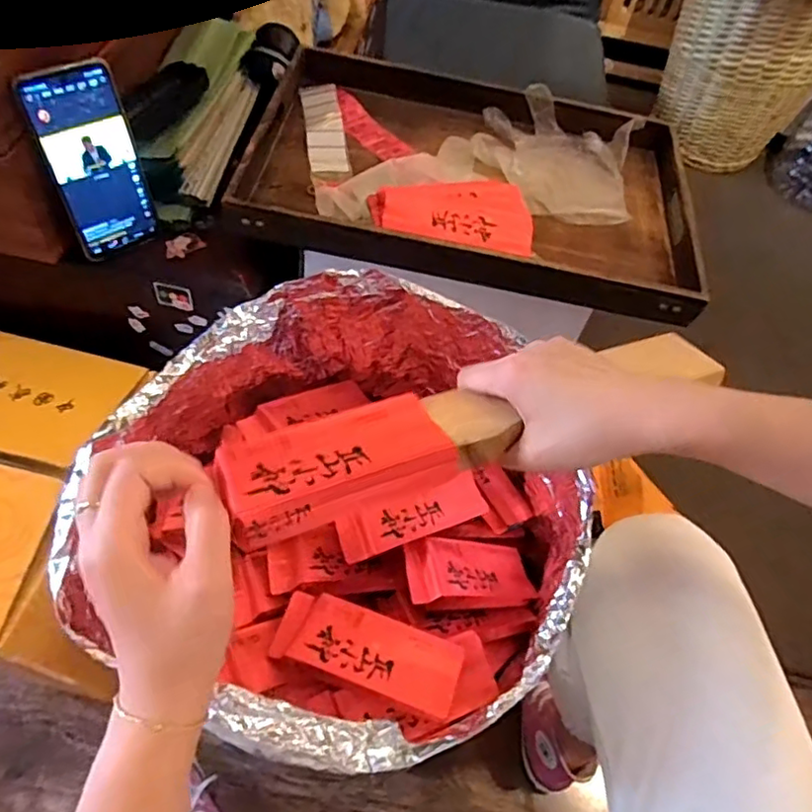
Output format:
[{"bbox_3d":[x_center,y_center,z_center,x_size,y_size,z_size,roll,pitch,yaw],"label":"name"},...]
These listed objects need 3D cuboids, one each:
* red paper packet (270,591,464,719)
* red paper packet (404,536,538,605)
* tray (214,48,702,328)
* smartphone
[{"bbox_3d":[-0.028,0.178,0.443,0.136,0.015,0.052,19,56,5],"label":"red paper packet"},{"bbox_3d":[0.058,0.142,0.520,0.135,0.015,0.053,12,50,-37],"label":"red paper packet"},{"bbox_3d":[0.076,-0.261,0.660,0.460,0.068,0.356,12,56,0],"label":"tray"},{"bbox_3d":[-0.274,-0.212,0.534,0.075,0.161,0.006,-32,54,-28],"label":"smartphone"}]

